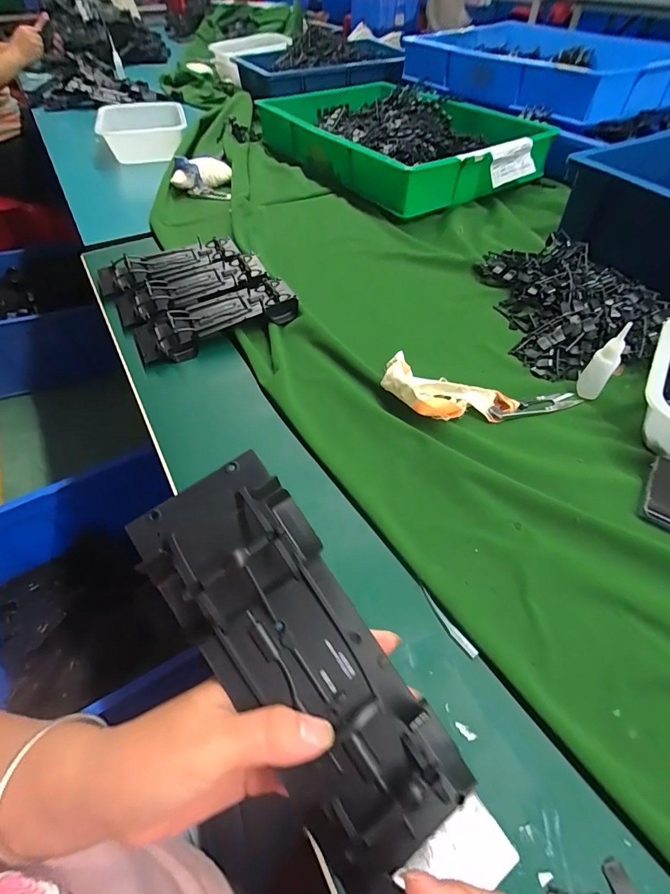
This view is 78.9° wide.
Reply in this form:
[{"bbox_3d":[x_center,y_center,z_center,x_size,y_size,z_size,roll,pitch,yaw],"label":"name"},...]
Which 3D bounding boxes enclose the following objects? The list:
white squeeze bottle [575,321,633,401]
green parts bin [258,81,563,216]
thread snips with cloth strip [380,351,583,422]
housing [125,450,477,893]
[{"bbox_3d":[0.271,-0.084,0.409,0.024,0.077,0.024,31,59,22],"label":"white squeeze bottle"},{"bbox_3d":[0.117,-0.638,0.834,0.370,0.089,0.576,-24,56,-17],"label":"green parts bin"},{"bbox_3d":[0.151,-0.053,0.413,0.201,0.028,0.072,6,53,5],"label":"thread snips with cloth strip"},{"bbox_3d":[-0.016,0.096,0.190,0.074,0.032,0.188,-33,81,-24],"label":"housing"}]

